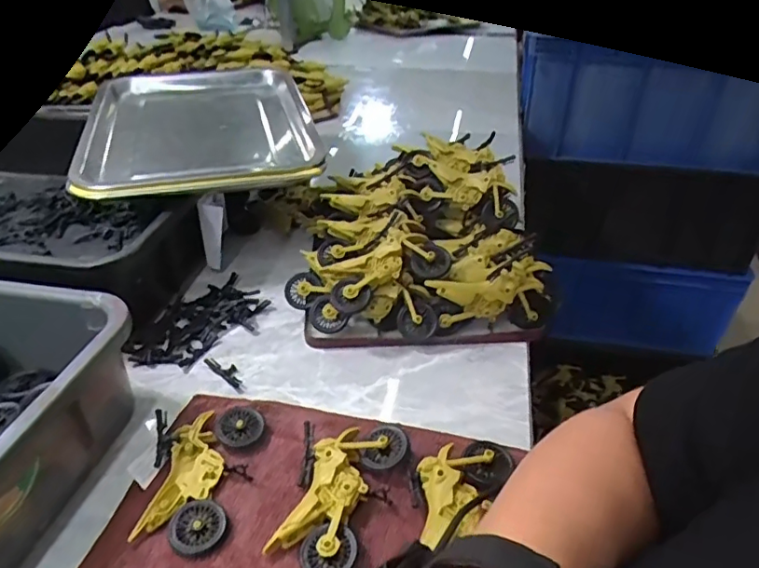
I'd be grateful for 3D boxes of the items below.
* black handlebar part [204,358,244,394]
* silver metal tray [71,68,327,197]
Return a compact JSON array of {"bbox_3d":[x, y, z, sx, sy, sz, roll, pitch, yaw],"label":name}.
[{"bbox_3d":[-0.137,0.080,0.511,0.055,0.005,0.017,27,43,33],"label":"black handlebar part"},{"bbox_3d":[-0.223,-0.199,0.697,0.262,0.041,0.351,-10,36,-13],"label":"silver metal tray"}]

